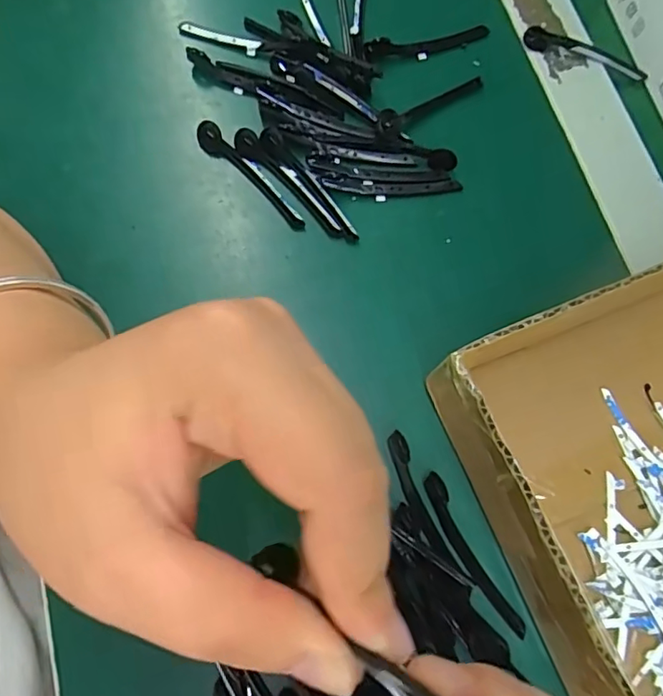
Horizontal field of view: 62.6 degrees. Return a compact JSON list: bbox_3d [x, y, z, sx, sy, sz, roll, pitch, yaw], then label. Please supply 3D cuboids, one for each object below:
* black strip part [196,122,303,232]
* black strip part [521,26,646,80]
[{"bbox_3d":[-0.039,-0.087,0.276,0.072,0.013,0.011,41,76,9],"label":"black strip part"},{"bbox_3d":[0.146,-0.167,0.309,0.072,0.007,0.015,19,74,3],"label":"black strip part"}]

